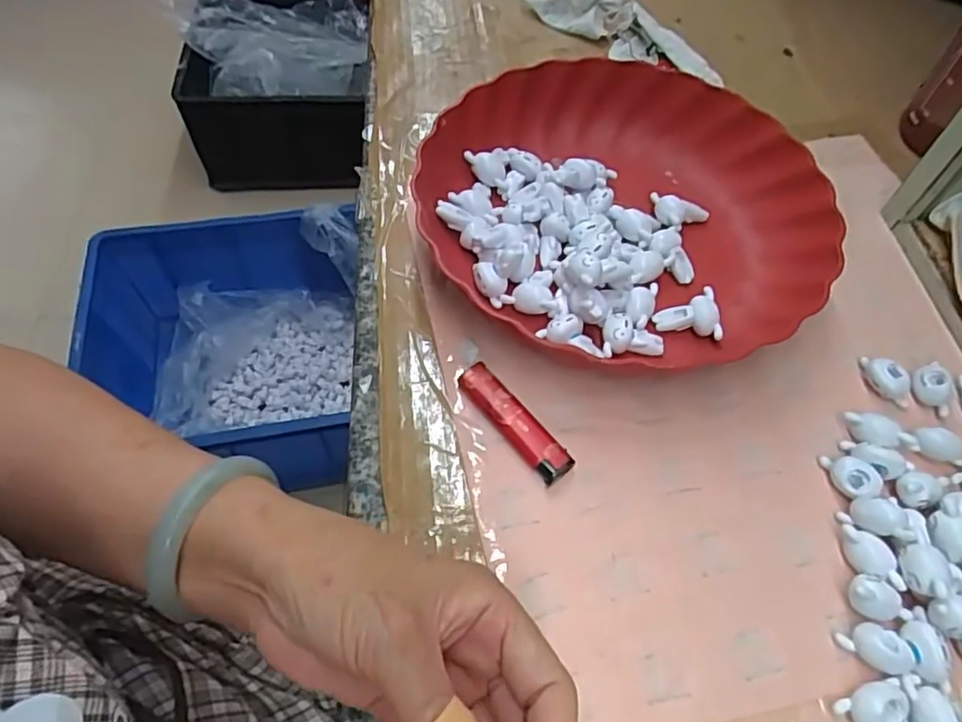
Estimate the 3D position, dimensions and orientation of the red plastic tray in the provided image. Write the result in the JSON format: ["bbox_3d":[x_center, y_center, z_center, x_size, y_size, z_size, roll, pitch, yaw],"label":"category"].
[{"bbox_3d":[0.091,-0.096,0.390,0.227,0.047,0.233,-29,64,-20],"label":"red plastic tray"}]

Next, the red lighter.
[{"bbox_3d":[0.017,0.032,0.327,0.019,0.012,0.075,-32,65,-21],"label":"red lighter"}]

